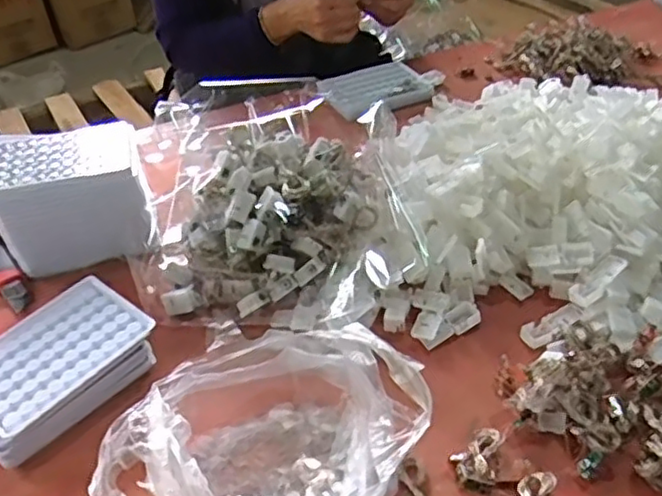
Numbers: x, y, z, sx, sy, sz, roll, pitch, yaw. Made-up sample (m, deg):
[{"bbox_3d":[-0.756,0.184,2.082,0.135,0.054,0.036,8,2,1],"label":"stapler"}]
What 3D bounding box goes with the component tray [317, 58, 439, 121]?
[{"bbox_3d":[0.060,-0.205,0.862,0.132,0.018,0.097,-22,44,-21],"label":"component tray"}]

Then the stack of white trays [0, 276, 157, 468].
[{"bbox_3d":[-0.214,0.090,0.515,0.099,0.034,0.139,29,51,32],"label":"stack of white trays"}]

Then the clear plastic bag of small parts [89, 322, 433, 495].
[{"bbox_3d":[-0.044,0.130,0.442,0.200,0.056,0.153,-33,49,-29],"label":"clear plastic bag of small parts"}]

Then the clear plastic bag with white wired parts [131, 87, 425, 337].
[{"bbox_3d":[-0.050,-0.034,0.582,0.252,0.129,0.177,0,41,5],"label":"clear plastic bag with white wired parts"}]

